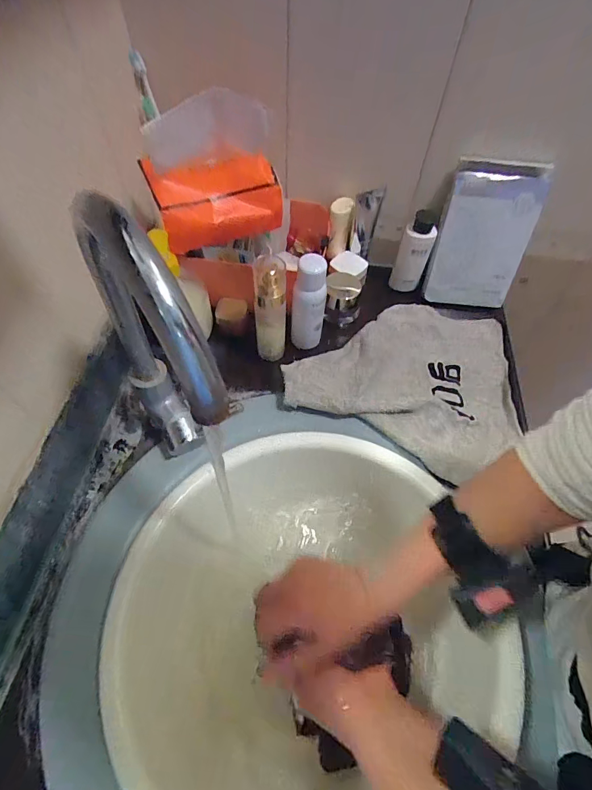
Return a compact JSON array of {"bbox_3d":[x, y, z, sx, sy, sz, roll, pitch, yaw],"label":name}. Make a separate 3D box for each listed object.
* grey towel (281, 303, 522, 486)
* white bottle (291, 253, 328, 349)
[{"bbox_3d":[0.177,-0.023,0.530,0.330,0.029,0.244,-31,64,-20],"label":"grey towel"},{"bbox_3d":[0.017,-0.121,0.536,0.042,0.143,0.037,7,58,2],"label":"white bottle"}]

